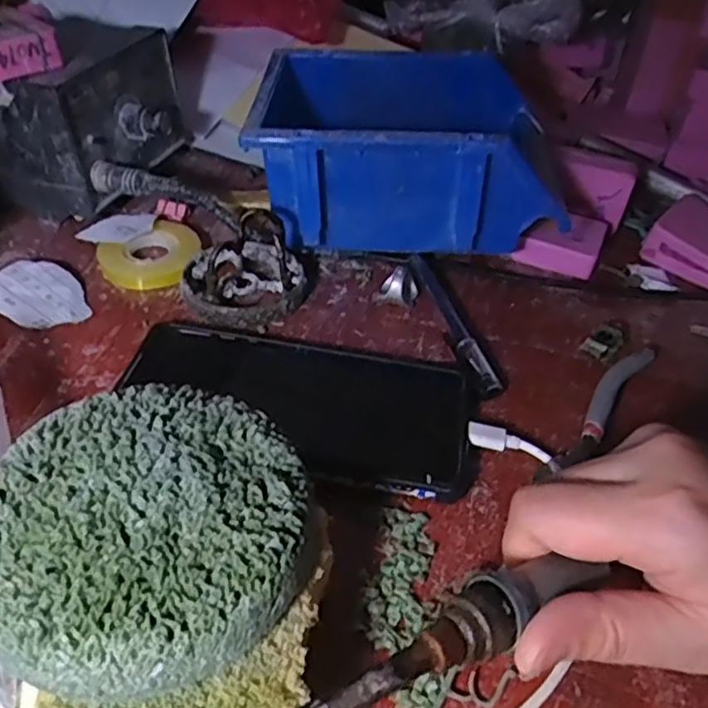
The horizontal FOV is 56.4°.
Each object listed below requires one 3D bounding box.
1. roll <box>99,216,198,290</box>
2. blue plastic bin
[{"bbox_3d":[-0.120,-0.059,0.387,0.055,0.011,0.057,3,43,-3],"label":"roll"},{"bbox_3d":[0.033,-0.112,0.398,0.177,0.092,0.119,5,43,0],"label":"blue plastic bin"}]

